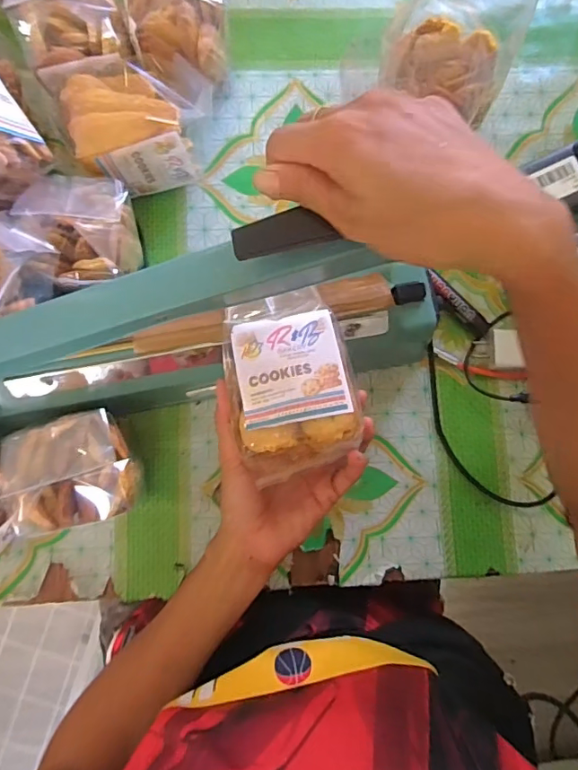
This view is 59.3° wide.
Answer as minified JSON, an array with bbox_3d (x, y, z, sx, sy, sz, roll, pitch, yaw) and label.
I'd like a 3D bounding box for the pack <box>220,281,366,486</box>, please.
[{"bbox_3d":[0.000,-0.004,0.348,0.081,0.046,0.127,-15,85,-4],"label":"pack"}]

